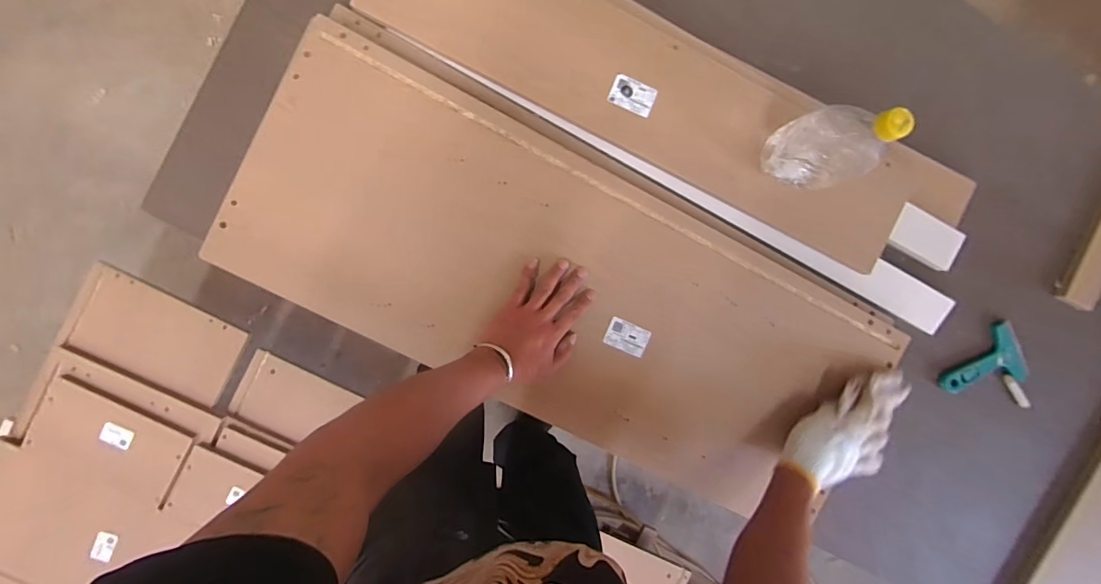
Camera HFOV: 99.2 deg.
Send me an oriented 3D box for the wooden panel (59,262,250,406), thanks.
[{"bbox_3d":[-0.845,0.090,1.003,0.335,0.027,0.179,27,93,-5],"label":"wooden panel"}]

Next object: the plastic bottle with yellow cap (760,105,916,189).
[{"bbox_3d":[0.334,-0.176,0.576,0.082,0.204,0.089,-12,95,-3],"label":"plastic bottle with yellow cap"}]

